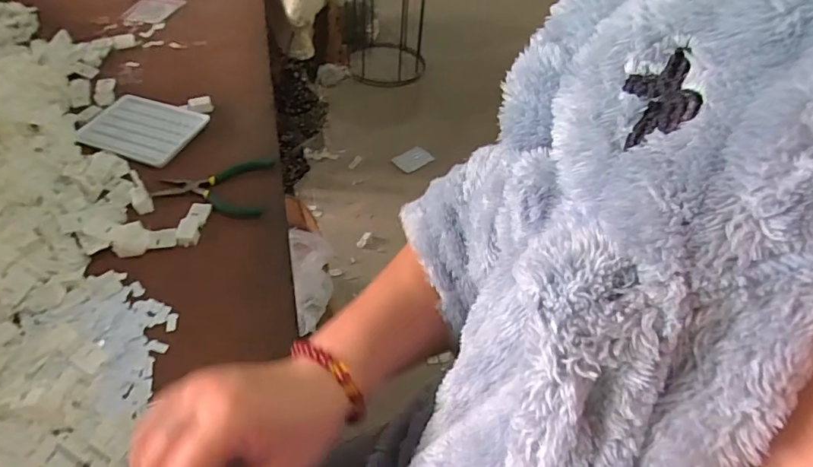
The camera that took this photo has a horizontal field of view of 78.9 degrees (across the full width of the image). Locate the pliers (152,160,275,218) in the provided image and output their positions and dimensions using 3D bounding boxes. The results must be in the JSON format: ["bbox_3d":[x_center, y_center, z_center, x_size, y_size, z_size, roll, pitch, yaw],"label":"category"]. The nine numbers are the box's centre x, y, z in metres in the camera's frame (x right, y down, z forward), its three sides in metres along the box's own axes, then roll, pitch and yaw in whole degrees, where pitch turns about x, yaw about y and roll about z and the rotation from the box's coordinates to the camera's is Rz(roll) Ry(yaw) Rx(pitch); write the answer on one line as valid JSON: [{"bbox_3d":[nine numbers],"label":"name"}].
[{"bbox_3d":[-0.208,-0.050,0.526,0.116,0.009,0.097,0,47,-4],"label":"pliers"}]

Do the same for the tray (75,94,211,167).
[{"bbox_3d":[-0.314,-0.127,0.588,0.128,0.009,0.095,15,47,10],"label":"tray"}]

